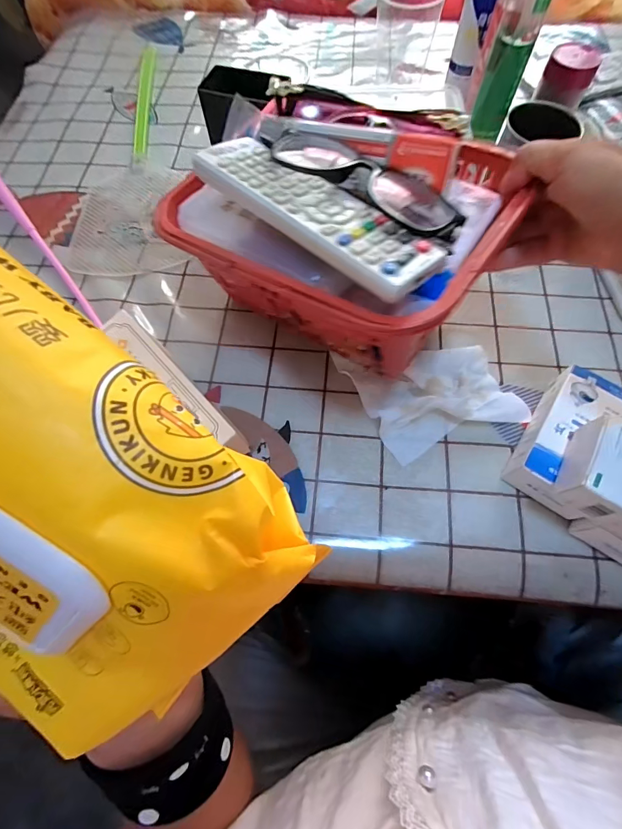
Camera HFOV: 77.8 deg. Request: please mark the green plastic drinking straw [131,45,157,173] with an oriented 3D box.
[{"bbox_3d":[-0.214,-0.406,0.498,0.018,0.008,0.268,-6,67,-2],"label":"green plastic drinking straw"}]

